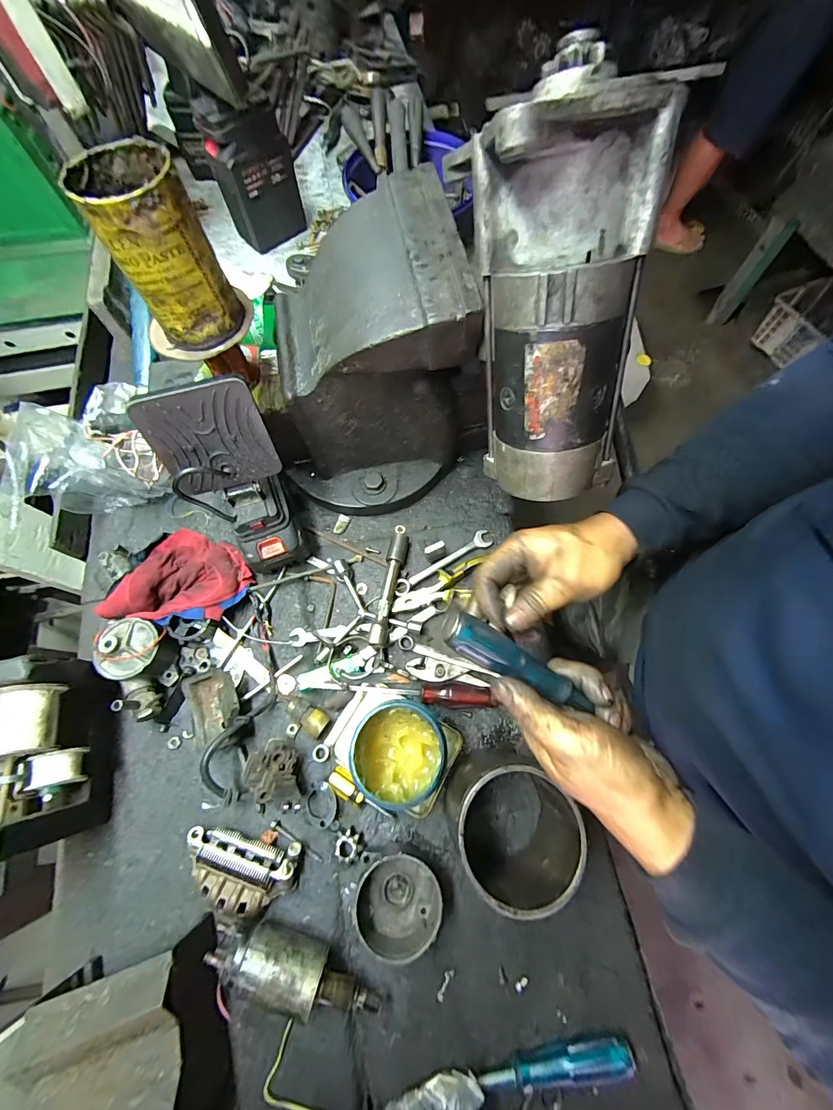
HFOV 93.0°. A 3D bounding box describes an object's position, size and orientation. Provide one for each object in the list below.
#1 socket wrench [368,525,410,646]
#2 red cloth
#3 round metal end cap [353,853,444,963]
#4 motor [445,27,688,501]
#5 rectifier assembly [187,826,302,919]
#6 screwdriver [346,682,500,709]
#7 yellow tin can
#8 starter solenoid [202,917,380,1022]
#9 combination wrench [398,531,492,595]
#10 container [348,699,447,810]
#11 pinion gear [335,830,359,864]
[{"bbox_3d":[-0.031,0.031,0.494,0.021,0.023,0.164,9,70,4],"label":"socket wrench"},{"bbox_3d":[-0.279,0.038,0.485,0.126,0.059,0.134,21,71,8],"label":"red cloth"},{"bbox_3d":[-0.017,0.338,0.383,0.079,0.037,0.072,0,70,1],"label":"round metal end cap"},{"bbox_3d":[0.086,-0.147,0.251,0.093,0.230,0.085,-9,31,-3],"label":"motor"},{"bbox_3d":[-0.176,0.316,0.394,0.109,0.038,0.063,9,70,4],"label":"rectifier assembly"},{"bbox_3d":[0.008,0.161,0.459,0.169,0.027,0.025,4,70,2],"label":"screwdriver"},{"bbox_3d":[-0.204,-0.242,0.324,0.086,0.116,0.079,0,70,1],"label":"yellow tin can"},{"bbox_3d":[-0.109,0.377,0.362,0.159,0.054,0.044,19,71,8],"label":"starter solenoid"},{"bbox_3d":[0.035,0.009,0.515,0.145,0.006,0.023,-30,72,-10],"label":"combination wrench"},{"bbox_3d":[-0.016,0.197,0.399,0.089,0.086,0.090,0,70,1],"label":"container"},{"bbox_3d":[-0.071,0.300,0.408,0.022,0.016,0.025,-8,70,-2],"label":"pinion gear"}]

